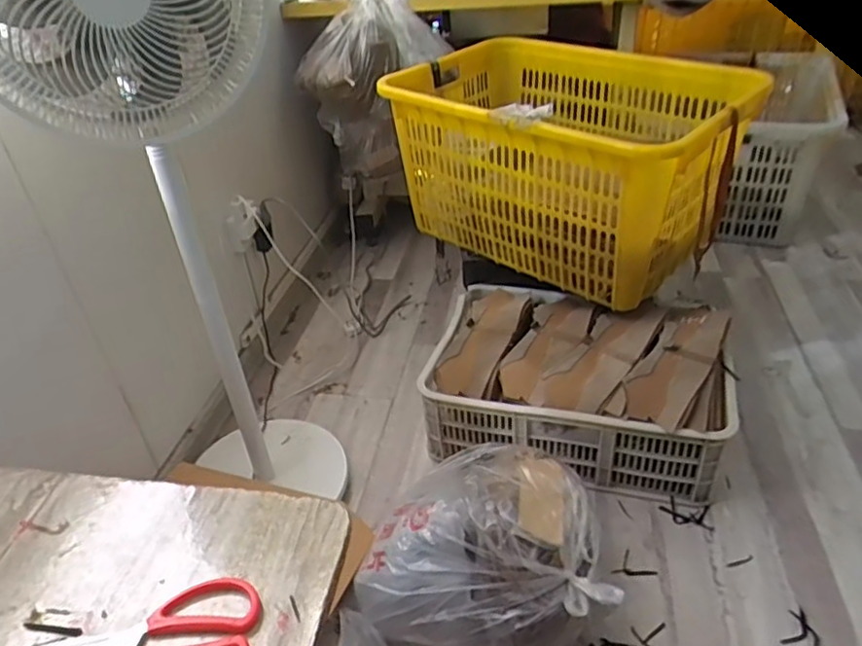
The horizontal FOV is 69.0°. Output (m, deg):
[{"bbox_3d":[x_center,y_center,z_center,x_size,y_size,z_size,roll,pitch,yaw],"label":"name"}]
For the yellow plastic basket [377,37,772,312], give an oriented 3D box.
[{"bbox_3d":[0.312,-0.409,1.527,0.571,0.363,0.818,-29,41,-29],"label":"yellow plastic basket"}]

